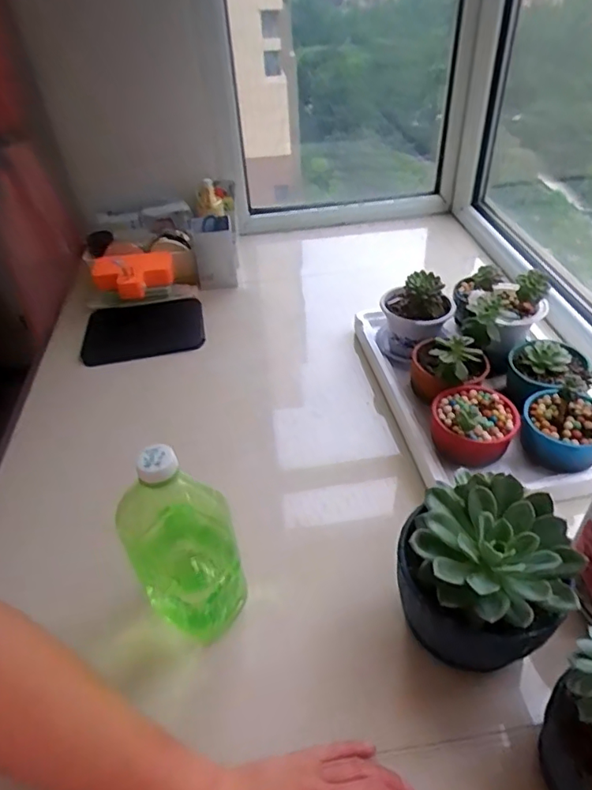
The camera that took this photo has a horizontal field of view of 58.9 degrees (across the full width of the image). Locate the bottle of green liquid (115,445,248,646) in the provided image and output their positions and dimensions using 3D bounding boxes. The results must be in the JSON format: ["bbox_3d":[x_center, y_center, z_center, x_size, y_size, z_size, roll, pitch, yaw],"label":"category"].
[{"bbox_3d":[-0.107,0.134,0.471,0.085,0.226,0.070,26,50,31],"label":"bottle of green liquid"}]

